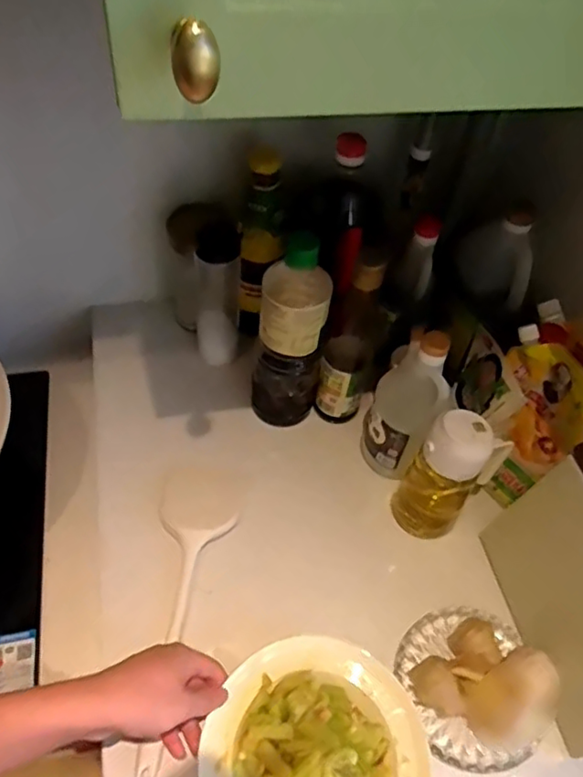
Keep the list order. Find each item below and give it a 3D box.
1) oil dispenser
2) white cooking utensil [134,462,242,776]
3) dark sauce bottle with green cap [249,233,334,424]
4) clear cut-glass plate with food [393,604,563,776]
[{"bbox_3d":[0.172,0.093,0.668,0.081,0.181,0.073,31,56,18],"label":"oil dispenser"},{"bbox_3d":[-0.107,0.219,0.634,0.088,0.023,0.321,4,53,-3],"label":"white cooking utensil"},{"bbox_3d":[-0.003,-0.058,0.709,0.079,0.268,0.067,7,53,0],"label":"dark sauce bottle with green cap"},{"bbox_3d":[0.182,0.286,0.601,0.131,0.047,0.144,2,50,-3],"label":"clear cut-glass plate with food"}]

